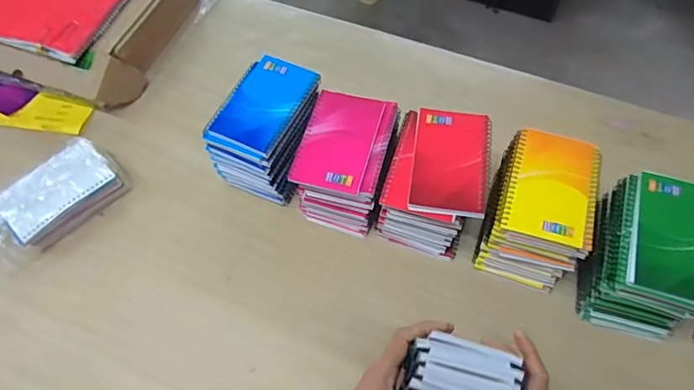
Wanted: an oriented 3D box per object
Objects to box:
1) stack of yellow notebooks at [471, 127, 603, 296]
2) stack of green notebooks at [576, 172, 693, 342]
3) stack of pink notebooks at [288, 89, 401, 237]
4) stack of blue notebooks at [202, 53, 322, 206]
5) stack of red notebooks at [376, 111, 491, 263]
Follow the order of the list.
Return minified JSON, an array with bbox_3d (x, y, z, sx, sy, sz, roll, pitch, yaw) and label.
[{"bbox_3d":[0.212,0.015,0.559,0.099,0.111,0.138,16,62,11],"label":"stack of yellow notebooks"},{"bbox_3d":[0.311,0.067,0.522,0.100,0.109,0.141,19,63,12],"label":"stack of green notebooks"},{"bbox_3d":[0.001,-0.038,0.603,0.099,0.110,0.132,13,62,9],"label":"stack of pink notebooks"},{"bbox_3d":[-0.098,-0.078,0.630,0.097,0.111,0.145,19,63,12],"label":"stack of blue notebooks"},{"bbox_3d":[0.104,-0.012,0.582,0.105,0.104,0.144,13,62,9],"label":"stack of red notebooks"}]

